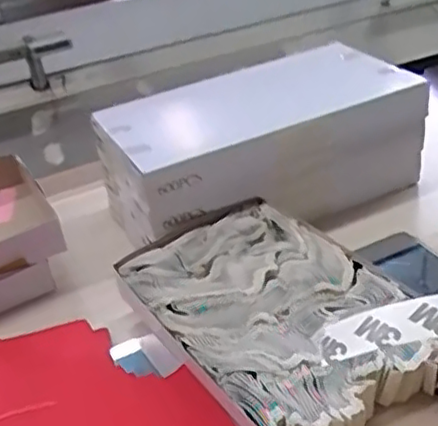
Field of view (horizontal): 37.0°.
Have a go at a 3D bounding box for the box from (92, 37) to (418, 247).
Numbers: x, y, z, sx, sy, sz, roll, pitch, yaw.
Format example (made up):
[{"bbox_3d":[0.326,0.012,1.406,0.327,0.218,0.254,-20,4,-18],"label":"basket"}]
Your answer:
[{"bbox_3d":[0.046,-0.070,0.679,0.307,0.115,0.153,-21,37,-21],"label":"box"}]

